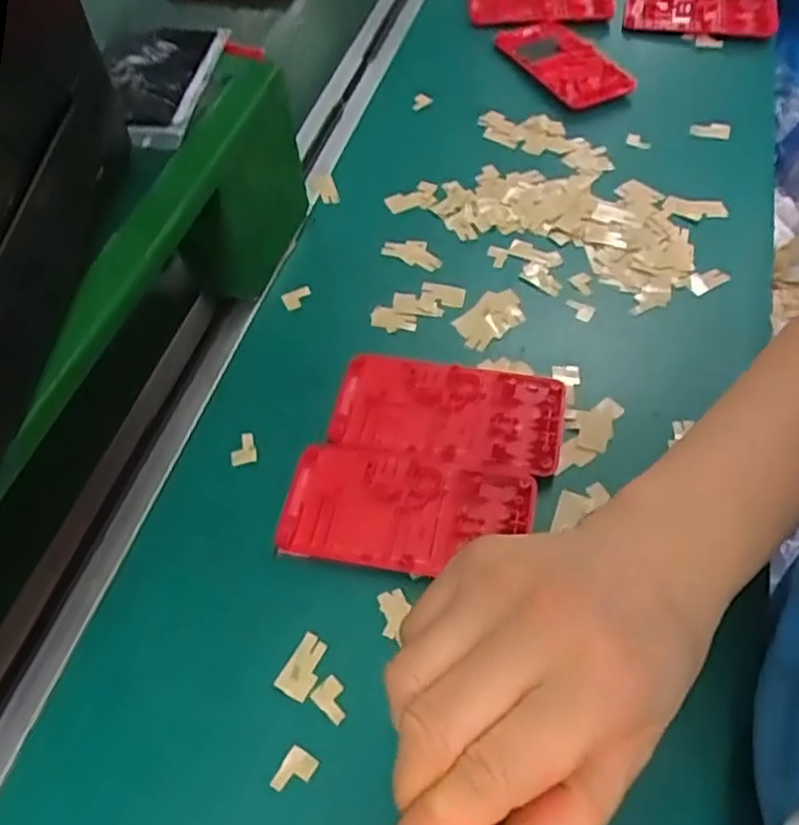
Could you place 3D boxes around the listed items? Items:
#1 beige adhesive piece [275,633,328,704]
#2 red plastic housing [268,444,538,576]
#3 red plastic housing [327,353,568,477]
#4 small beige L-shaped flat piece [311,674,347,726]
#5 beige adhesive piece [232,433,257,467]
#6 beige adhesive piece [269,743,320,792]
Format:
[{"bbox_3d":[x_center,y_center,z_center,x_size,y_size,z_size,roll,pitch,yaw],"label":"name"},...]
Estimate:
[{"bbox_3d":[-0.043,0.115,0.323,0.016,0.004,0.027,23,58,14],"label":"beige adhesive piece"},{"bbox_3d":[0.004,0.047,0.354,0.121,0.011,0.061,9,56,5],"label":"red plastic housing"},{"bbox_3d":[0.026,-0.002,0.387,0.122,0.016,0.063,11,56,7],"label":"red plastic housing"},{"bbox_3d":[-0.029,0.126,0.314,0.018,0.004,0.013,38,63,22],"label":"small beige L-shaped flat piece"},{"bbox_3d":[-0.085,0.020,0.389,0.014,0.005,0.018,-11,57,-9],"label":"beige adhesive piece"},{"bbox_3d":[-0.044,0.151,0.299,0.013,0.005,0.018,26,59,16],"label":"beige adhesive piece"}]

